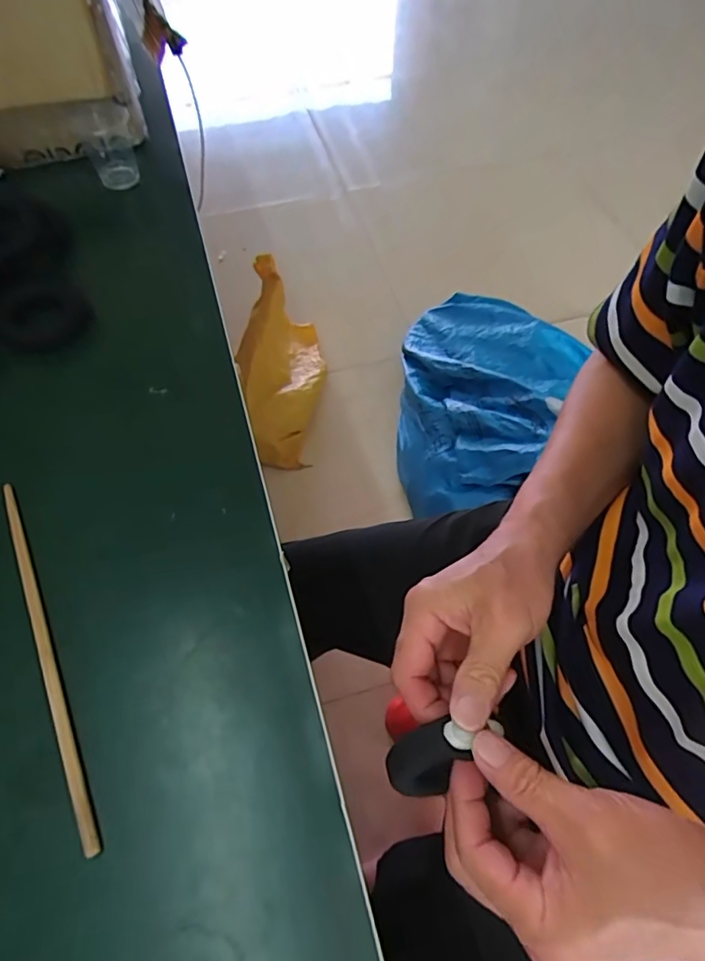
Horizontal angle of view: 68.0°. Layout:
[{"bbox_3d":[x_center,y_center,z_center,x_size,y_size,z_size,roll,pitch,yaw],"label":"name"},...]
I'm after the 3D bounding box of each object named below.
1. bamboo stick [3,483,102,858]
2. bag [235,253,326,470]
[{"bbox_3d":[-0.183,0.094,0.306,0.010,0.008,0.233,-26,62,-14],"label":"bamboo stick"},{"bbox_3d":[-0.176,-0.274,1.272,0.195,0.285,0.462,5,59,4],"label":"bag"}]

